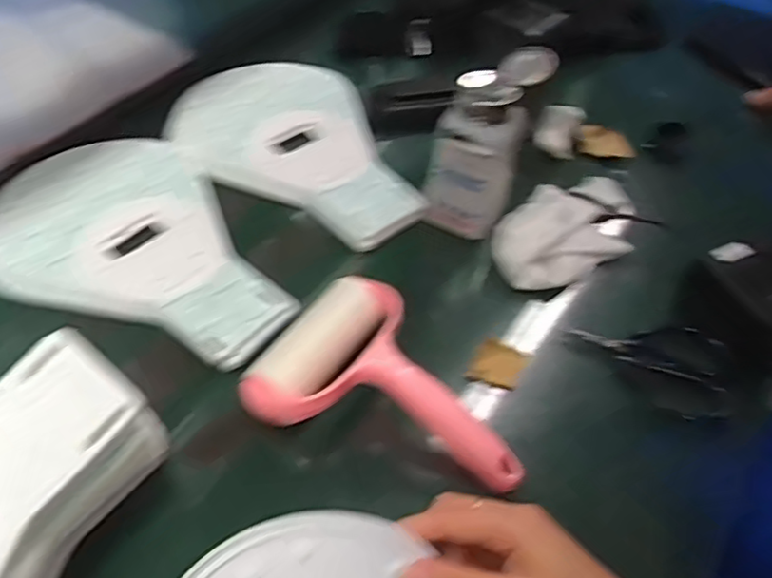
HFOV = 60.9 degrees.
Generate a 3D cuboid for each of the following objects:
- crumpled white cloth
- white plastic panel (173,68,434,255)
[{"bbox_3d":[0.144,-0.053,0.540,0.133,0.023,0.091,-25,58,-23],"label":"crumpled white cloth"},{"bbox_3d":[-0.068,-0.132,0.591,0.254,0.012,0.158,36,57,22],"label":"white plastic panel"}]

